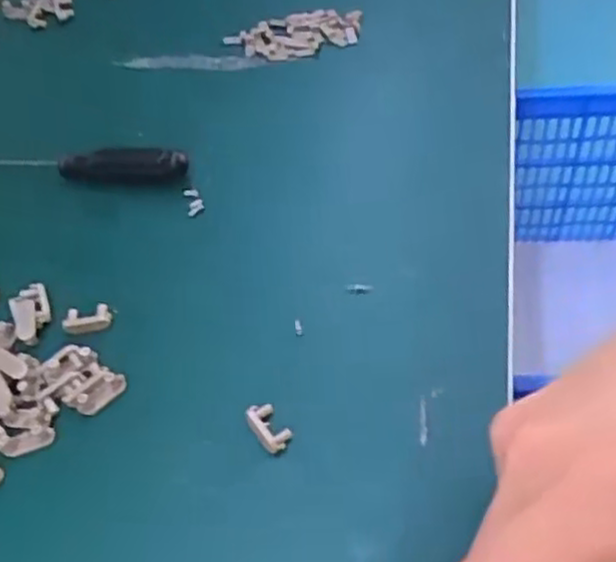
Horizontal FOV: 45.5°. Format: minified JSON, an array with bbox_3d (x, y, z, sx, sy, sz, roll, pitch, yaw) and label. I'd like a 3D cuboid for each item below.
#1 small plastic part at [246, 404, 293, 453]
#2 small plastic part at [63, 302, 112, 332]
[{"bbox_3d":[-0.014,0.051,0.260,0.011,0.004,0.019,-31,57,-13],"label":"small plastic part"},{"bbox_3d":[-0.088,0.015,0.293,0.019,0.005,0.011,-12,54,0],"label":"small plastic part"}]

